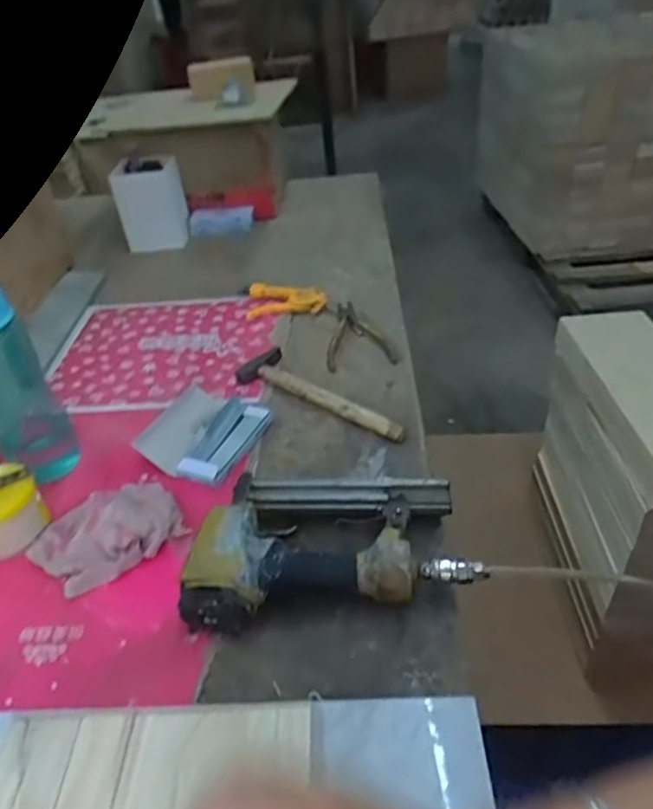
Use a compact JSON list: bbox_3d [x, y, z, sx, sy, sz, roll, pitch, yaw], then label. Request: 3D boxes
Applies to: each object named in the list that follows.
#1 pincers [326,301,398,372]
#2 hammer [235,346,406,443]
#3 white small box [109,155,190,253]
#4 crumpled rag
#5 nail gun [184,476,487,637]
[{"bbox_3d":[0.049,-0.102,0.846,0.093,0.018,0.149,-2,38,5],"label":"pincers"},{"bbox_3d":[-0.004,-0.017,0.744,0.254,0.024,0.079,25,47,34],"label":"hammer"},{"bbox_3d":[-0.342,-0.388,1.173,0.129,0.161,0.077,-20,40,-17],"label":"white small box"},{"bbox_3d":[-0.220,0.124,0.599,0.139,0.028,0.100,-24,41,-21],"label":"crumpled rag"},{"bbox_3d":[0.000,0.113,0.549,0.238,0.057,0.163,-6,38,0],"label":"nail gun"}]

